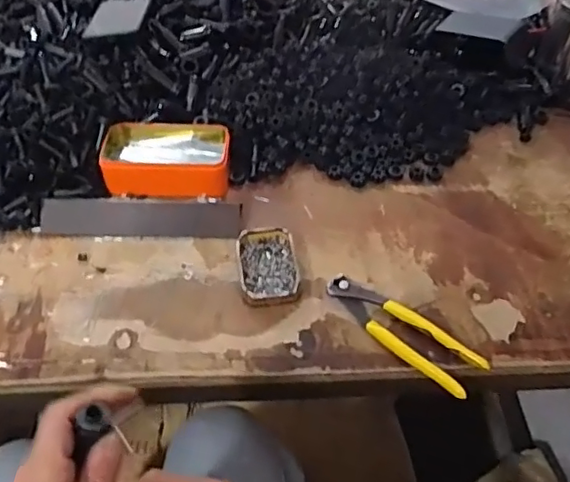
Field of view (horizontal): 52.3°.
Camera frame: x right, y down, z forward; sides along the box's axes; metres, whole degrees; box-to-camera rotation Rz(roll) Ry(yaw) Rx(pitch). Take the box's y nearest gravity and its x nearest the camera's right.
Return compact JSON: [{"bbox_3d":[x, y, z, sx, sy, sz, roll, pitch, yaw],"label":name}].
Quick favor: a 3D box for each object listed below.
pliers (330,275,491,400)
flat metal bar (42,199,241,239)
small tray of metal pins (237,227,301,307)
[{"bbox_3d":[0.110,0.086,0.559,0.165,0.019,0.047,35,58,25],"label":"pliers"},{"bbox_3d":[-0.159,-0.025,0.648,0.217,0.006,0.041,1,85,-2],"label":"flat metal bar"},{"bbox_3d":[-0.018,0.026,0.608,0.059,0.022,0.090,-5,51,-6],"label":"small tray of metal pins"}]

